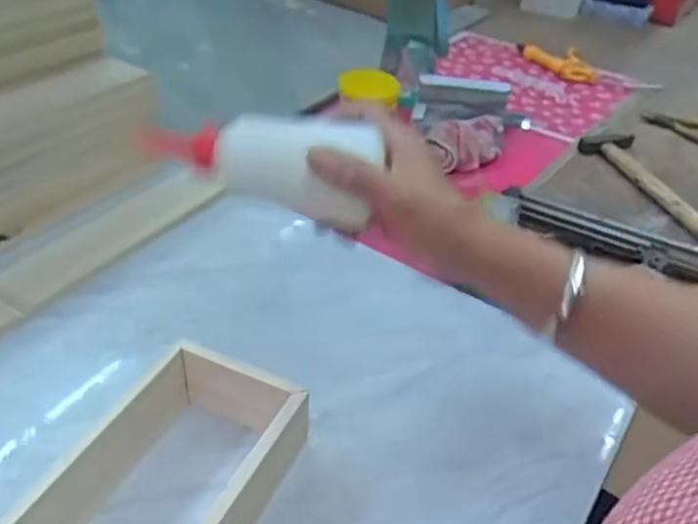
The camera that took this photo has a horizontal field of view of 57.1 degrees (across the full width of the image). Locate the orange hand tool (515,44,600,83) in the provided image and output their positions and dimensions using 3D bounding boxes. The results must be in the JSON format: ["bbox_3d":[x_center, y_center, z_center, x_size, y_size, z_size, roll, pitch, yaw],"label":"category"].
[{"bbox_3d":[0.348,-0.329,1.054,0.064,0.027,0.131,-24,47,-31],"label":"orange hand tool"}]

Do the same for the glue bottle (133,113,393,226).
[{"bbox_3d":[-0.056,-0.059,0.402,0.144,0.055,0.051,7,39,0],"label":"glue bottle"}]

